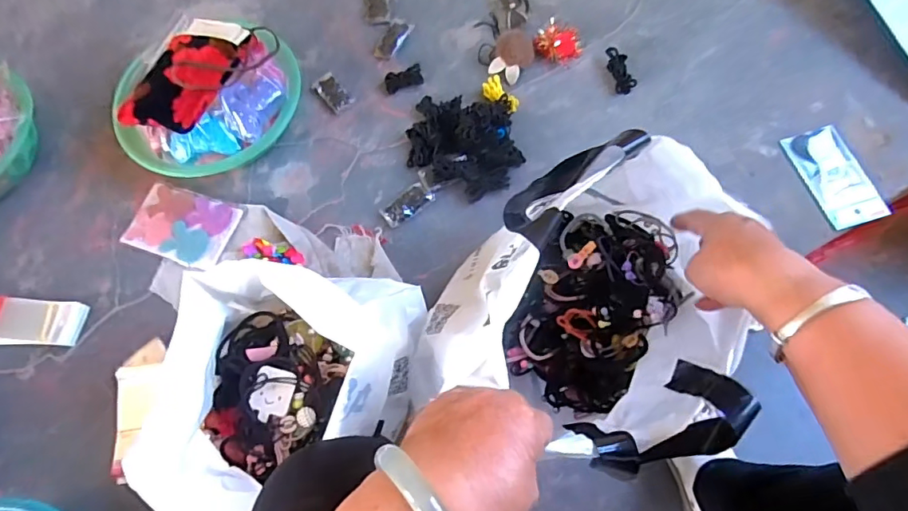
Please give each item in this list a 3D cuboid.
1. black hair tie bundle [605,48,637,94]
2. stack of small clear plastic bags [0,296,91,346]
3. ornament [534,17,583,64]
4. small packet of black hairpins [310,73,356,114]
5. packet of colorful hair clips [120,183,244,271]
[{"bbox_3d":[0.237,-0.264,0.725,0.027,0.025,0.074,-14,68,-3],"label":"black hair tie bundle"},{"bbox_3d":[-0.526,0.081,0.629,0.136,0.017,0.057,1,69,3],"label":"stack of small clear plastic bags"},{"bbox_3d":[0.154,-0.311,0.736,0.066,0.035,0.055,14,70,8],"label":"ornament"},{"bbox_3d":[-0.177,-0.235,0.736,0.038,0.004,0.066,-39,72,-12],"label":"small packet of black hairpins"},{"bbox_3d":[-0.358,-0.040,0.670,0.140,0.005,0.094,16,70,9],"label":"packet of colorful hair clips"}]

